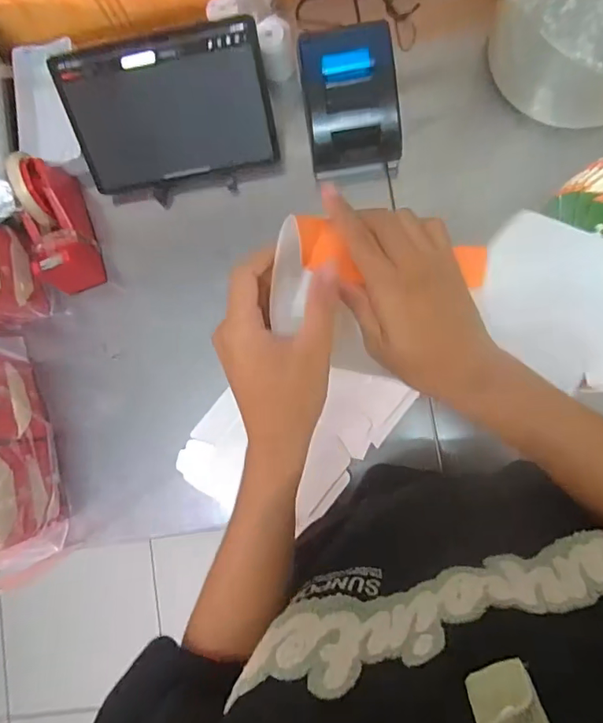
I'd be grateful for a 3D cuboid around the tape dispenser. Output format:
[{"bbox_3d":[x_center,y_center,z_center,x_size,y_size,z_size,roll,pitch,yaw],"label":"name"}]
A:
[{"bbox_3d":[-0.322,-0.175,0.635,0.073,0.097,0.158,-21,83,4],"label":"tape dispenser"}]

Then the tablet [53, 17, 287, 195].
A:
[{"bbox_3d":[-0.162,-0.310,0.611,0.245,0.162,0.017,-10,39,2],"label":"tablet"}]

